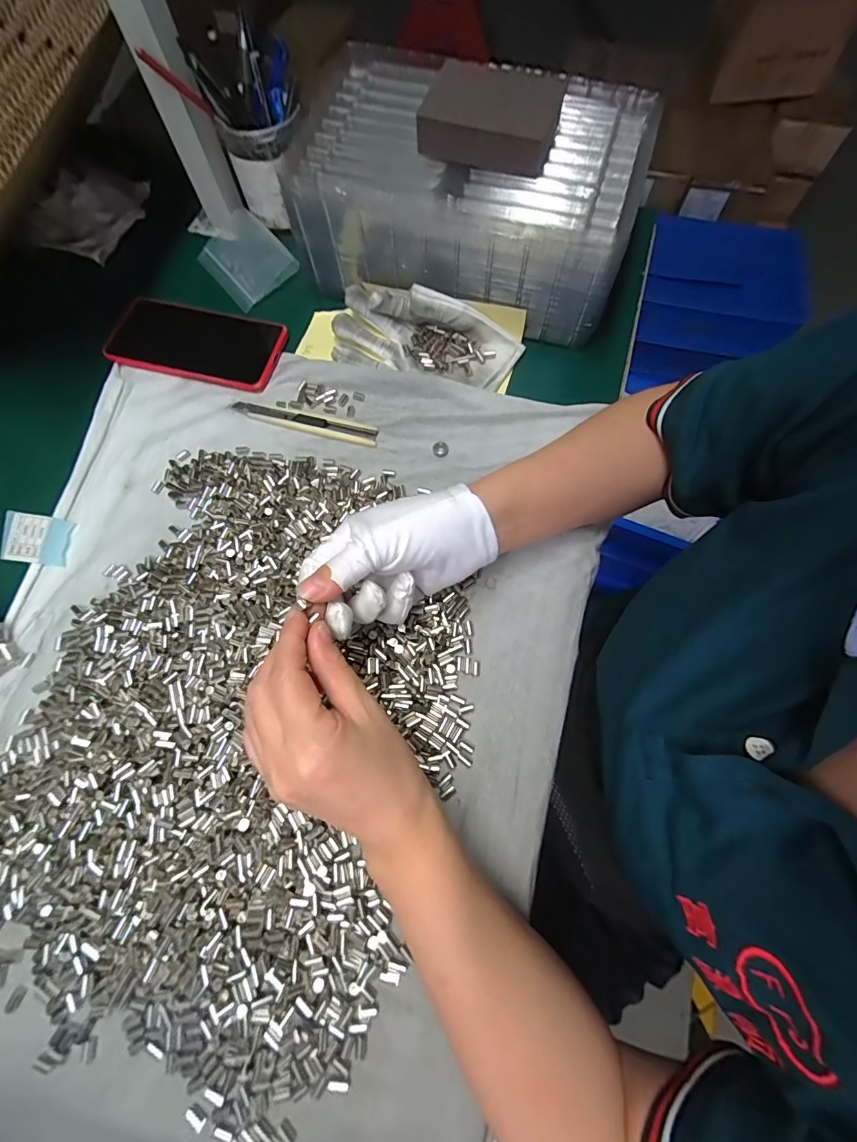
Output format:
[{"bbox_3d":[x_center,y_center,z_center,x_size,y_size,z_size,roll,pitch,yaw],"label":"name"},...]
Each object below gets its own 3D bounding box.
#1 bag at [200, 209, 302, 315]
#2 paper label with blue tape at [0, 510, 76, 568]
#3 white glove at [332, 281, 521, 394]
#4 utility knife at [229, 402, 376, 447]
[{"bbox_3d":[-0.194,-0.329,0.460,0.074,0.012,0.104,-42,76,5],"label":"bag"},{"bbox_3d":[-0.329,-0.027,0.366,0.053,0.012,0.041,5,71,2],"label":"paper label with blue tape"},{"bbox_3d":[-0.005,-0.215,0.402,0.174,0.042,0.074,18,72,6],"label":"white glove"},{"bbox_3d":[-0.113,-0.135,0.398,0.136,0.004,0.018,13,71,5],"label":"utility knife"}]

